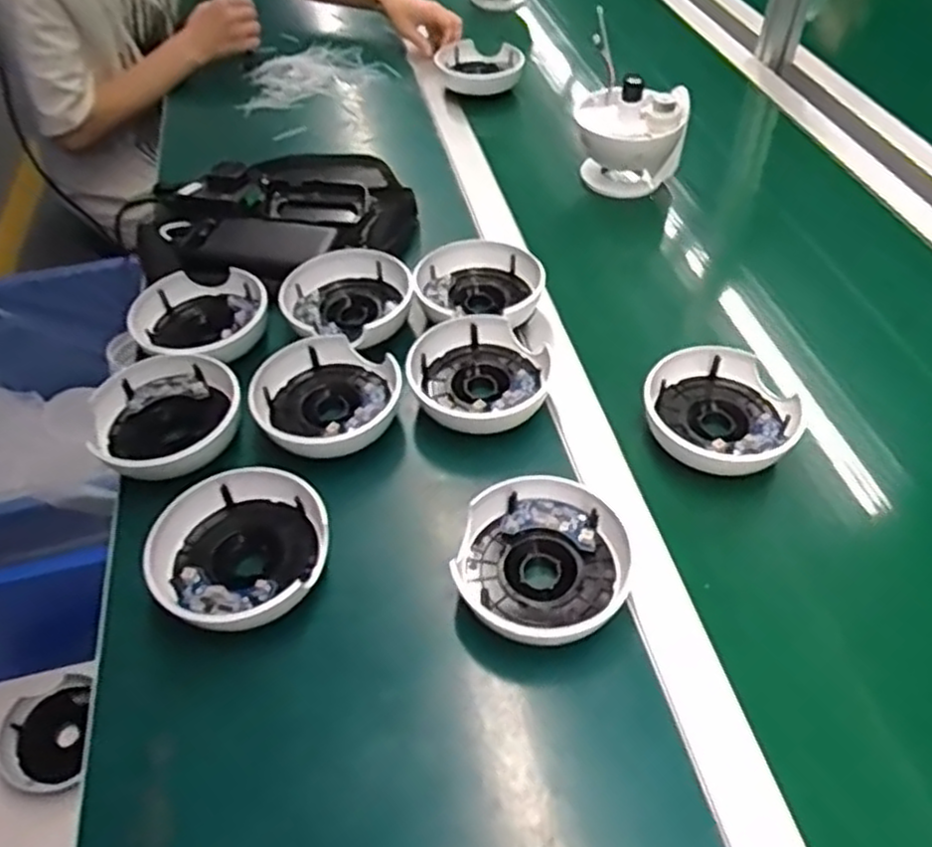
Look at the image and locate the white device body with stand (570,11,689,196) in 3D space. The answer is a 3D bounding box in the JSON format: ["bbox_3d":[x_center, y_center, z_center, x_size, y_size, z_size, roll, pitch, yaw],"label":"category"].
[{"bbox_3d":[0.188,-0.343,0.842,0.120,0.144,0.102,11,50,12],"label":"white device body with stand"}]

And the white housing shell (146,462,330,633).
[{"bbox_3d":[-0.152,0.087,0.513,0.111,0.048,0.117,-2,49,2],"label":"white housing shell"}]

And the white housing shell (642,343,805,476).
[{"bbox_3d":[0.205,-0.011,0.595,0.114,0.033,0.111,-2,49,2],"label":"white housing shell"}]

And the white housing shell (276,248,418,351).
[{"bbox_3d":[-0.112,-0.109,0.700,0.122,0.043,0.118,-16,50,-11],"label":"white housing shell"}]

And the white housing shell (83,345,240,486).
[{"bbox_3d":[-0.238,-0.008,0.596,0.111,0.033,0.115,-20,51,-14],"label":"white housing shell"}]

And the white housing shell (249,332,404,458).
[{"bbox_3d":[-0.113,-0.020,0.610,0.116,0.041,0.116,-2,49,2],"label":"white housing shell"}]

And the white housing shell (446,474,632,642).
[{"bbox_3d":[0.054,0.089,0.506,0.111,0.038,0.114,9,50,11],"label":"white housing shell"}]

